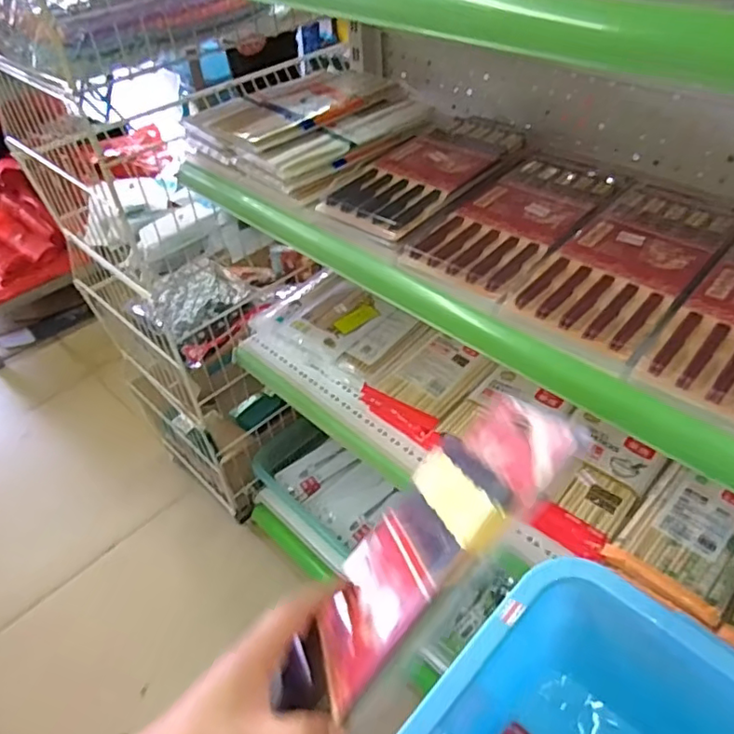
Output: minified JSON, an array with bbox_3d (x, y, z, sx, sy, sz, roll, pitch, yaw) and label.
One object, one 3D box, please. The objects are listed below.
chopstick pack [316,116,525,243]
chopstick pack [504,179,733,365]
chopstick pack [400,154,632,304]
[{"bbox_3d":[0.069,-0.216,0.634,0.114,0.021,0.248,28,53,29],"label":"chopstick pack"},{"bbox_3d":[0.244,-0.103,0.522,0.118,0.012,0.257,29,53,30],"label":"chopstick pack"},{"bbox_3d":[0.159,-0.156,0.580,0.119,0.014,0.265,28,53,30],"label":"chopstick pack"}]

